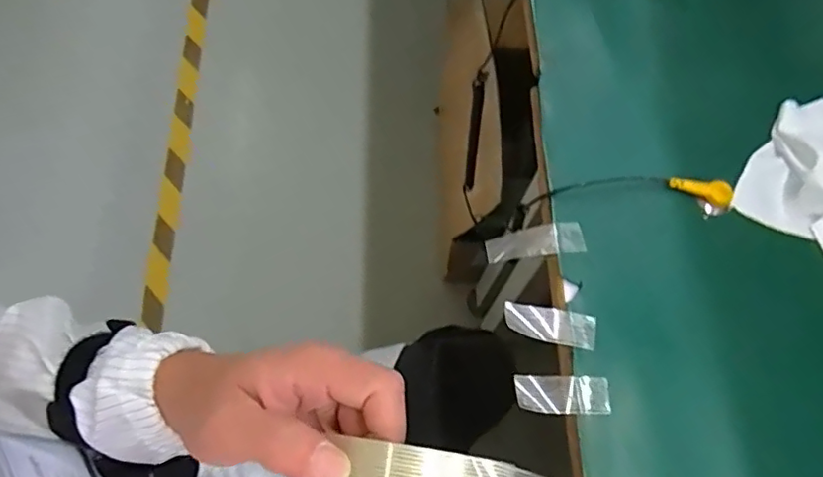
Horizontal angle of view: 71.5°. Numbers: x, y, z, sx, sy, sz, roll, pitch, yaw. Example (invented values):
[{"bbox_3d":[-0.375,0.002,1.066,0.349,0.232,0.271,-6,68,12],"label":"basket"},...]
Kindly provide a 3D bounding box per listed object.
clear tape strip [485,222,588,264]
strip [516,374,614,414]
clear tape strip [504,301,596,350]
[{"bbox_3d":[0.079,0.004,0.368,0.061,0.011,0.020,-10,67,14],"label":"clear tape strip"},{"bbox_3d":[0.086,0.089,0.323,0.054,0.010,0.021,-1,68,-2],"label":"strip"},{"bbox_3d":[0.082,0.051,0.337,0.056,0.008,0.021,14,67,-10],"label":"clear tape strip"}]

